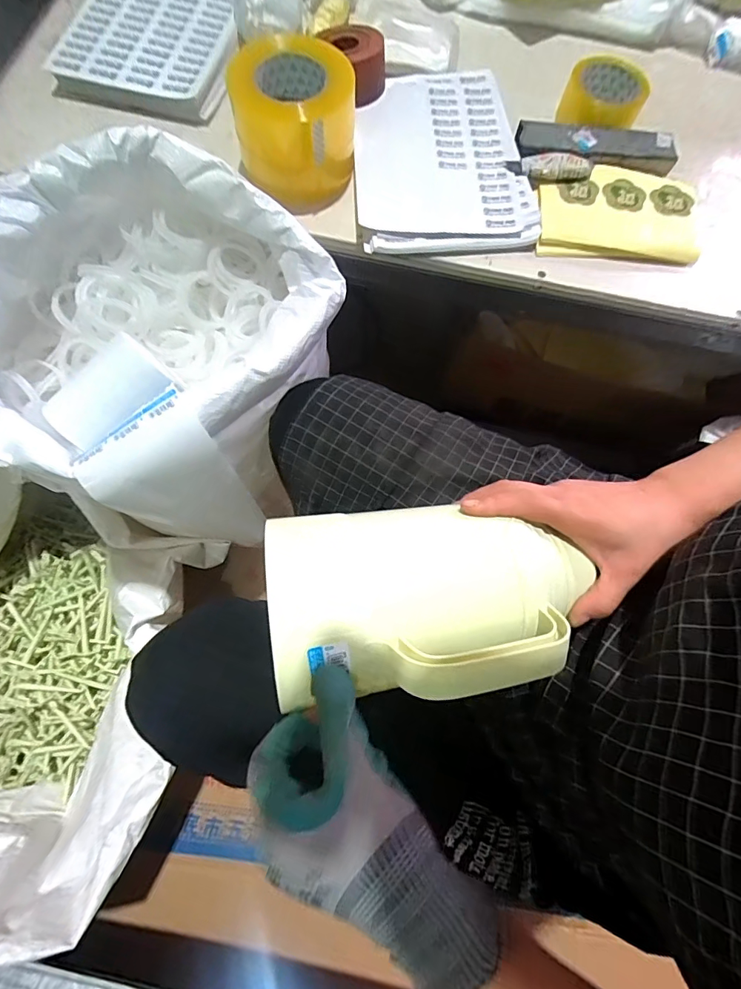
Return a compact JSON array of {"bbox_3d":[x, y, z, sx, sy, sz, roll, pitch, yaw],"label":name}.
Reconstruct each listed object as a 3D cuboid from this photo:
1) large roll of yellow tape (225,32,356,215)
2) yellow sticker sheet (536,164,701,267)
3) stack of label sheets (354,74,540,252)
[{"bbox_3d":[-0.085,-0.438,0.512,0.128,0.111,0.128,1,73,-2],"label":"large roll of yellow tape"},{"bbox_3d":[0.308,-0.351,0.542,0.197,0.016,0.128,4,73,-1],"label":"yellow sticker sheet"},{"bbox_3d":[0.087,-0.440,0.558,0.210,0.025,0.303,-3,74,-3],"label":"stack of label sheets"}]

